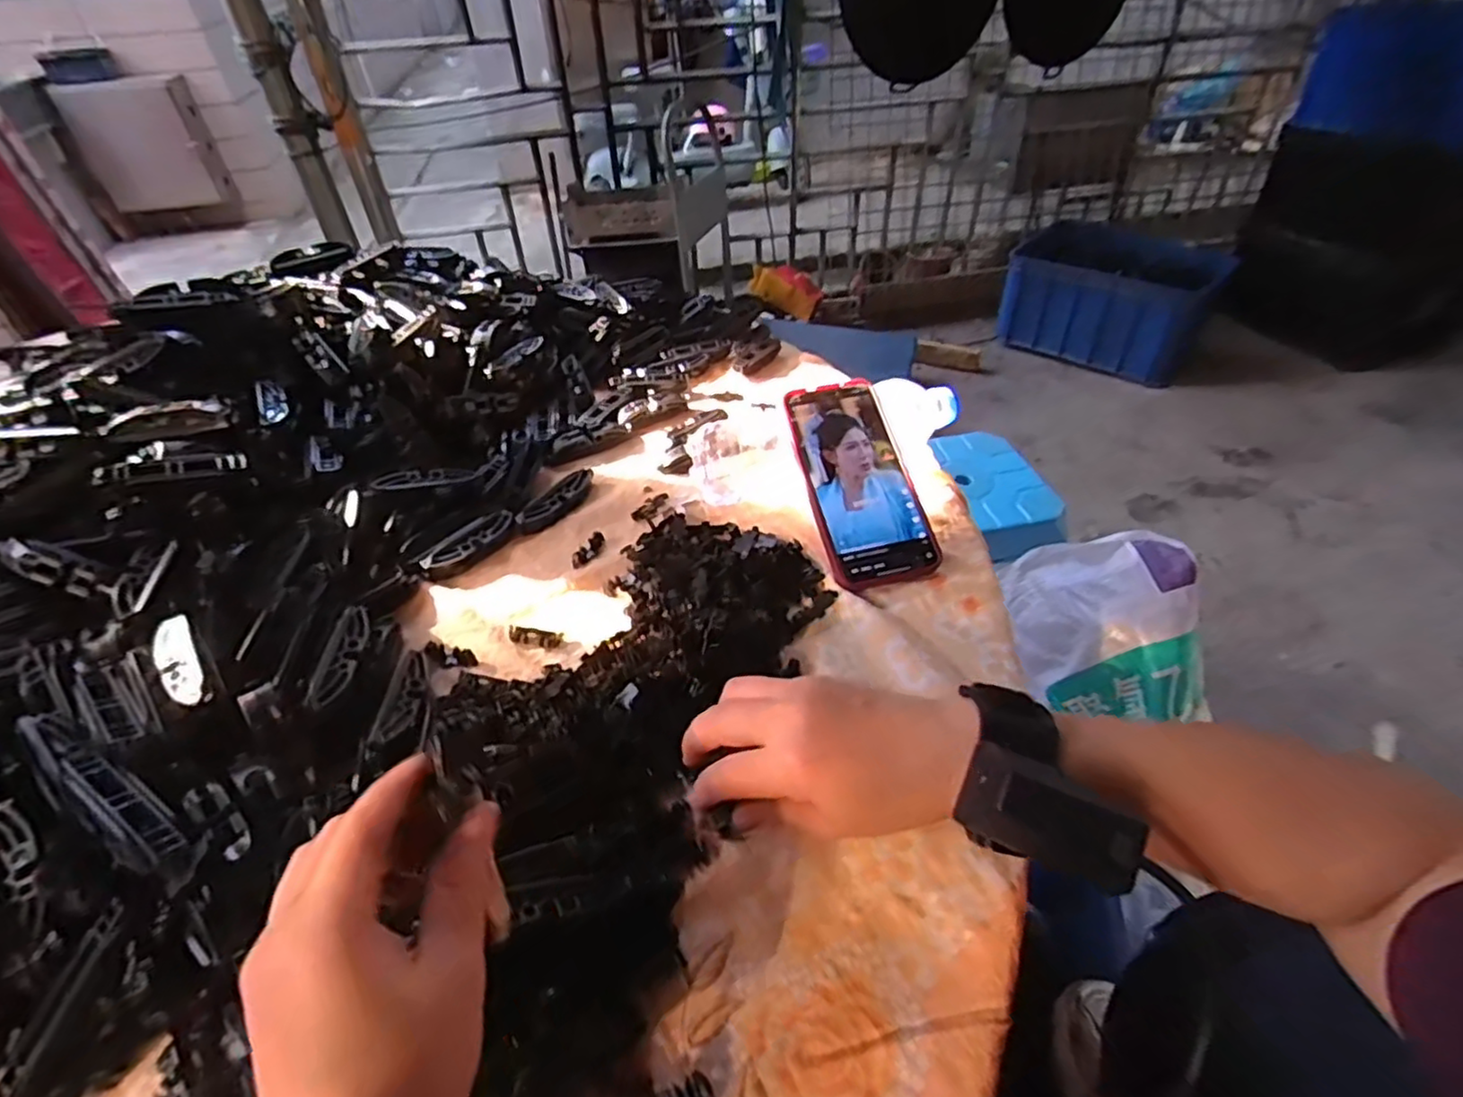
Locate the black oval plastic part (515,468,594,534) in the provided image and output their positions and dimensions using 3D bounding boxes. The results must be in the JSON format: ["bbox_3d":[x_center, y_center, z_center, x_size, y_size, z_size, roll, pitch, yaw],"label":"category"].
[{"bbox_3d":[-0.133,-0.040,0.533,0.021,0.020,0.079,22,48,23],"label":"black oval plastic part"}]

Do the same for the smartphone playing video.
[{"bbox_3d":[0.092,-0.051,0.491,0.075,0.014,0.158,-11,70,-10],"label":"smartphone playing video"}]

